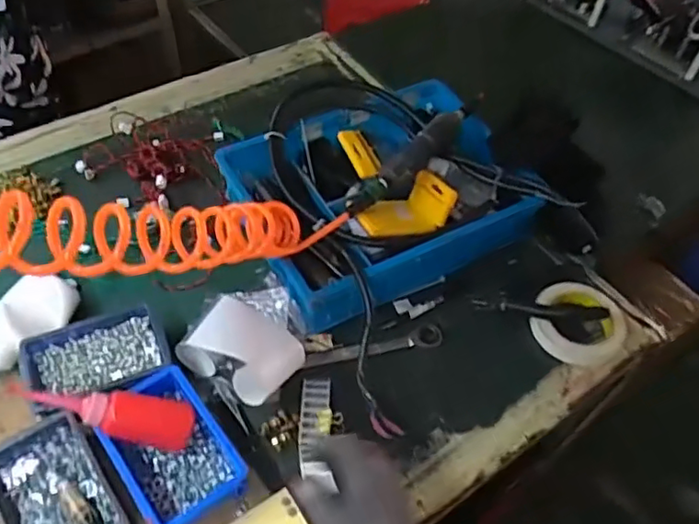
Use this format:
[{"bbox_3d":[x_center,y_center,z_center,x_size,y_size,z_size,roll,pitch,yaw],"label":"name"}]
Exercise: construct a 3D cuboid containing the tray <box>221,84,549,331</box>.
[{"bbox_3d":[0.036,-0.103,0.815,0.365,0.098,0.314,-24,58,-21],"label":"tray"}]

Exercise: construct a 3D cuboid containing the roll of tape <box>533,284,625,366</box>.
[{"bbox_3d":[0.284,0.074,0.749,0.111,0.040,0.104,2,52,-3],"label":"roll of tape"}]

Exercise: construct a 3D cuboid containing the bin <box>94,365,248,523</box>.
[{"bbox_3d":[-0.178,0.188,0.602,0.098,0.055,0.144,-31,61,-25],"label":"bin"}]

